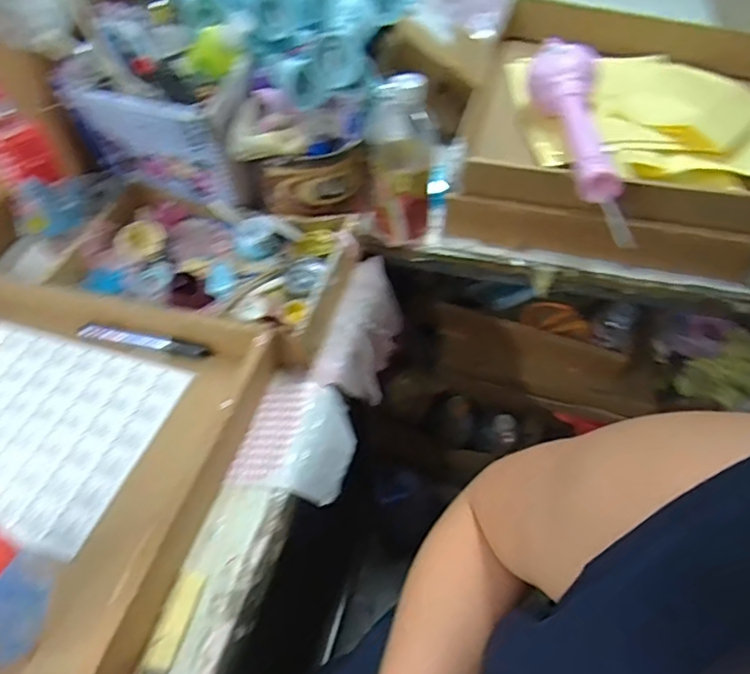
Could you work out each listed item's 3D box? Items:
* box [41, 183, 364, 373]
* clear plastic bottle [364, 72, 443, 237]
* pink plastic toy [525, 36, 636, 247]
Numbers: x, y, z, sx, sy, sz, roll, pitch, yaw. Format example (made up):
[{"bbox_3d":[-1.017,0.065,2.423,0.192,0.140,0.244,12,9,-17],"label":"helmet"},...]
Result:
[{"bbox_3d":[-0.178,-0.084,0.639,0.297,0.044,0.194,16,51,12],"label":"box"},{"bbox_3d":[0.033,-0.207,0.661,0.081,0.178,0.095,4,50,2],"label":"clear plastic bottle"},{"bbox_3d":[0.242,-0.245,0.667,0.084,0.067,0.356,-1,50,-2],"label":"pink plastic toy"}]

